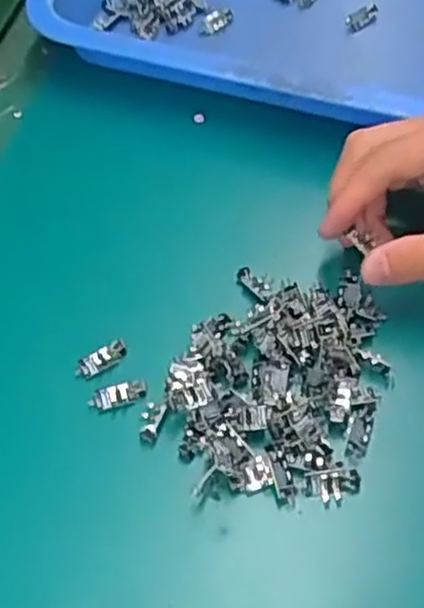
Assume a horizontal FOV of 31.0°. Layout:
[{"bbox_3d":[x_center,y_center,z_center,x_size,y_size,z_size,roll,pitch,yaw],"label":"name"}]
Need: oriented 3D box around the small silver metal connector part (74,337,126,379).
[{"bbox_3d":[-0.053,0.027,0.367,0.027,0.007,0.010,-30,58,-17],"label":"small silver metal connector part"}]

